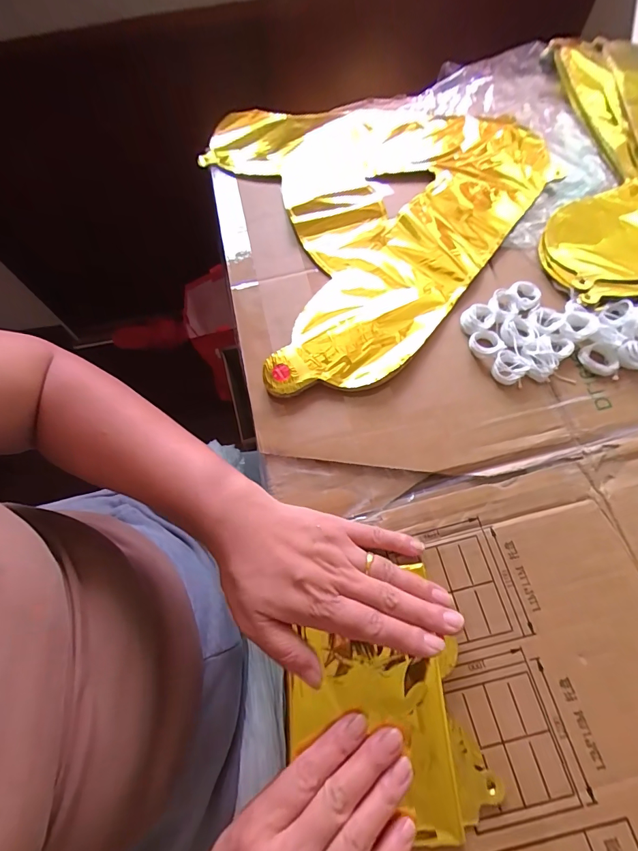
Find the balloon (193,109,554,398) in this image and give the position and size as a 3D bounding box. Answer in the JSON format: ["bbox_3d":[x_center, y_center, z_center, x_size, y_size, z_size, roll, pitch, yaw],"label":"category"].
[{"bbox_3d":[0.063,-0.249,0.428,0.372,0.016,0.396,-25,68,-8],"label":"balloon"}]

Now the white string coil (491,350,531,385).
[{"bbox_3d":[0.162,-0.049,0.344,0.027,0.015,0.027,-1,67,2],"label":"white string coil"}]

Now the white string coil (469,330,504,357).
[{"bbox_3d":[0.146,-0.070,0.355,0.024,0.012,0.026,-1,67,2],"label":"white string coil"}]

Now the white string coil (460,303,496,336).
[{"bbox_3d":[0.141,-0.094,0.359,0.031,0.008,0.026,-22,68,-7],"label":"white string coil"}]

